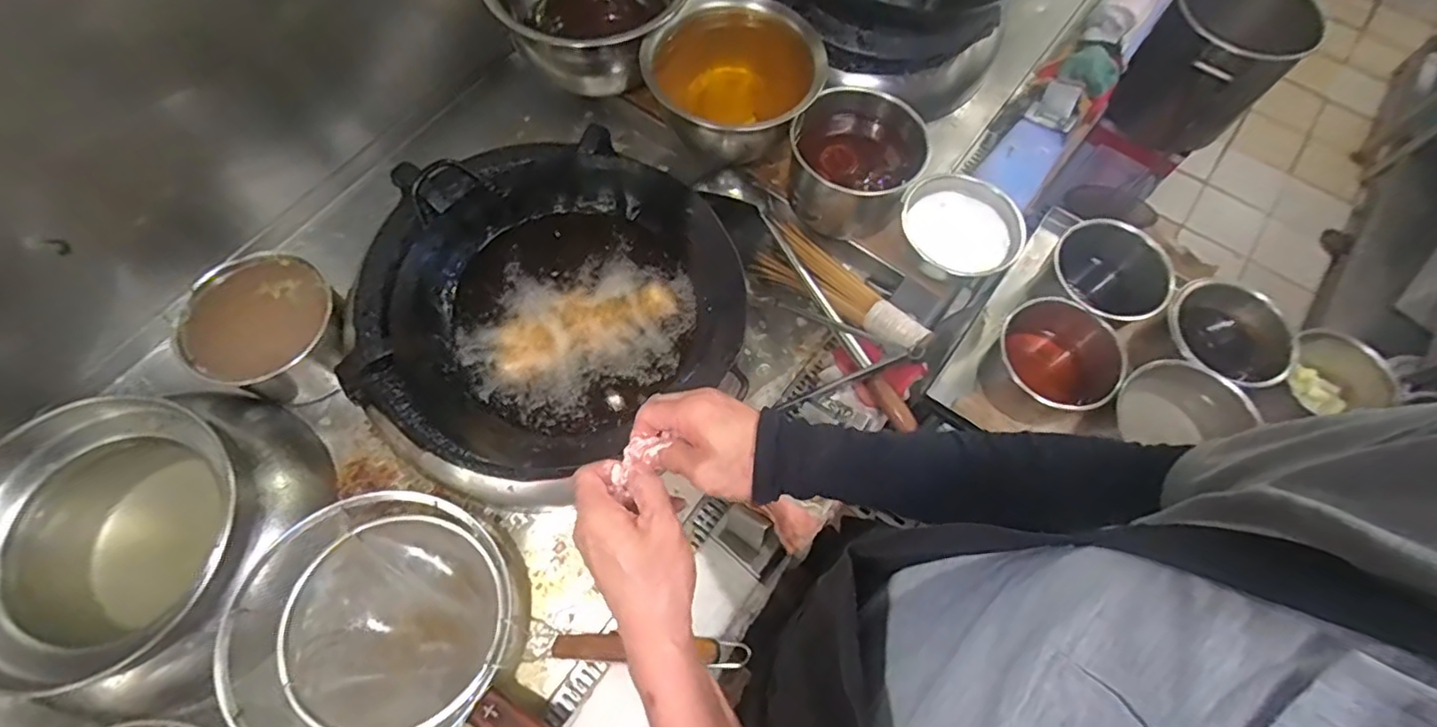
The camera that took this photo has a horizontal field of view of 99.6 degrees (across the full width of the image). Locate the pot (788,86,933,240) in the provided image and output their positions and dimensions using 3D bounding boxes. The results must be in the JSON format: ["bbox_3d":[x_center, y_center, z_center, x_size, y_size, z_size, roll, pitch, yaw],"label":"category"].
[{"bbox_3d":[0.202,-0.298,0.915,0.186,0.119,0.178,0,68,-1],"label":"pot"}]

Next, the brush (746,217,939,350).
[{"bbox_3d":[0.180,-0.111,0.876,0.107,0.050,0.291,-40,58,-15],"label":"brush"}]

